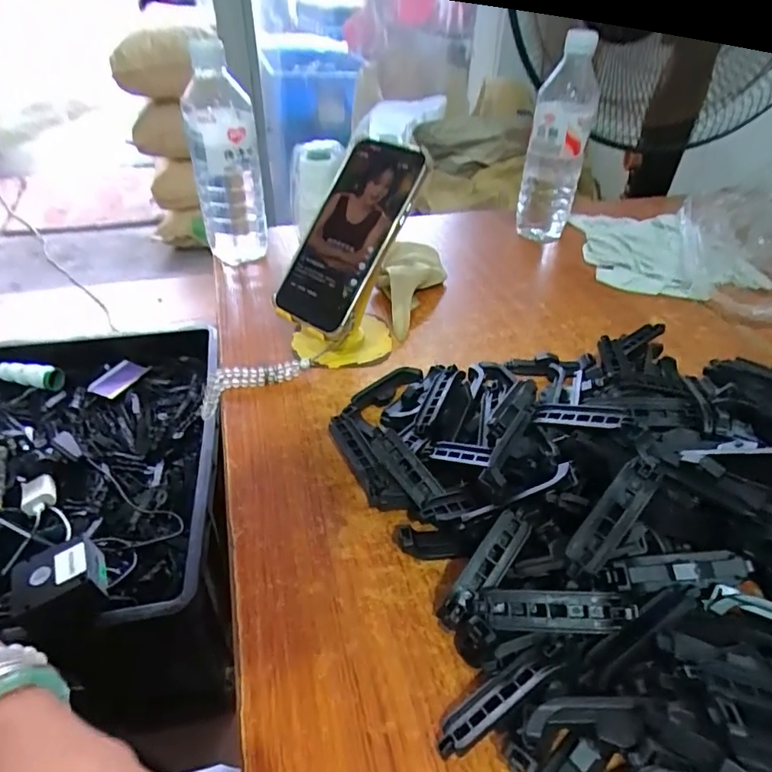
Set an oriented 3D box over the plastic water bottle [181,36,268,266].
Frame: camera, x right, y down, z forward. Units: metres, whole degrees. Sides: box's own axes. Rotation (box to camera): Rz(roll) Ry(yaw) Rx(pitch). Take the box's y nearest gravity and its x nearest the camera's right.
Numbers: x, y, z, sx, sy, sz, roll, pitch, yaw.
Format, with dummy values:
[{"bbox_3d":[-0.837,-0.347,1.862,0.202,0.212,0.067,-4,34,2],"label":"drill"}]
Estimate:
[{"bbox_3d":[-0.173,-0.249,0.554,0.069,0.220,0.076,-10,15,-14],"label":"plastic water bottle"}]

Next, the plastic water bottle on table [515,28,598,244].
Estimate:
[{"bbox_3d":[0.211,-0.297,0.633,0.068,0.220,0.079,14,40,15],"label":"plastic water bottle on table"}]

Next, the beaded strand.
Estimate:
[{"bbox_3d":[-0.114,-0.002,0.435,0.099,0.032,0.019,-19,41,-2],"label":"beaded strand"}]

